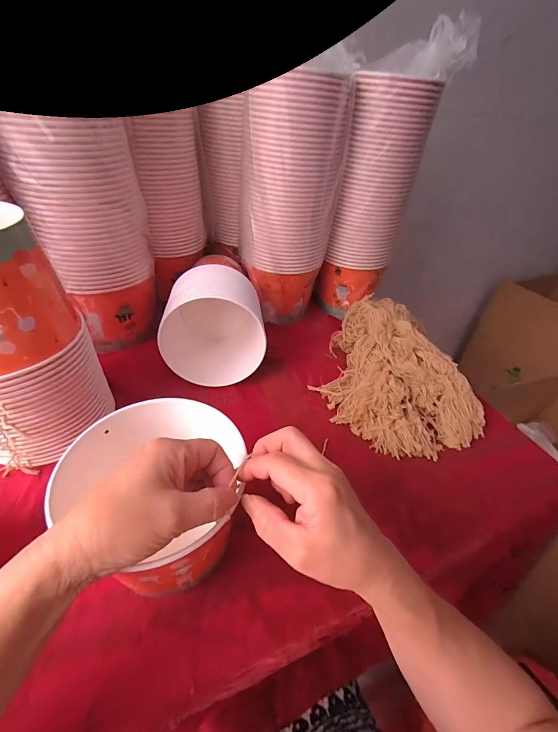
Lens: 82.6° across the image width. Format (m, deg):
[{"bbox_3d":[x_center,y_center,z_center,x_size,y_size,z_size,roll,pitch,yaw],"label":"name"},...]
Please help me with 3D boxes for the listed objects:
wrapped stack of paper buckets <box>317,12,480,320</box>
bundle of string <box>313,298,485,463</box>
[{"bbox_3d":[0.192,-0.320,0.615,0.148,0.447,0.132,22,42,19],"label":"wrapped stack of paper buckets"},{"bbox_3d":[0.190,-0.002,0.564,0.236,0.083,0.334,-1,40,-7],"label":"bundle of string"}]

